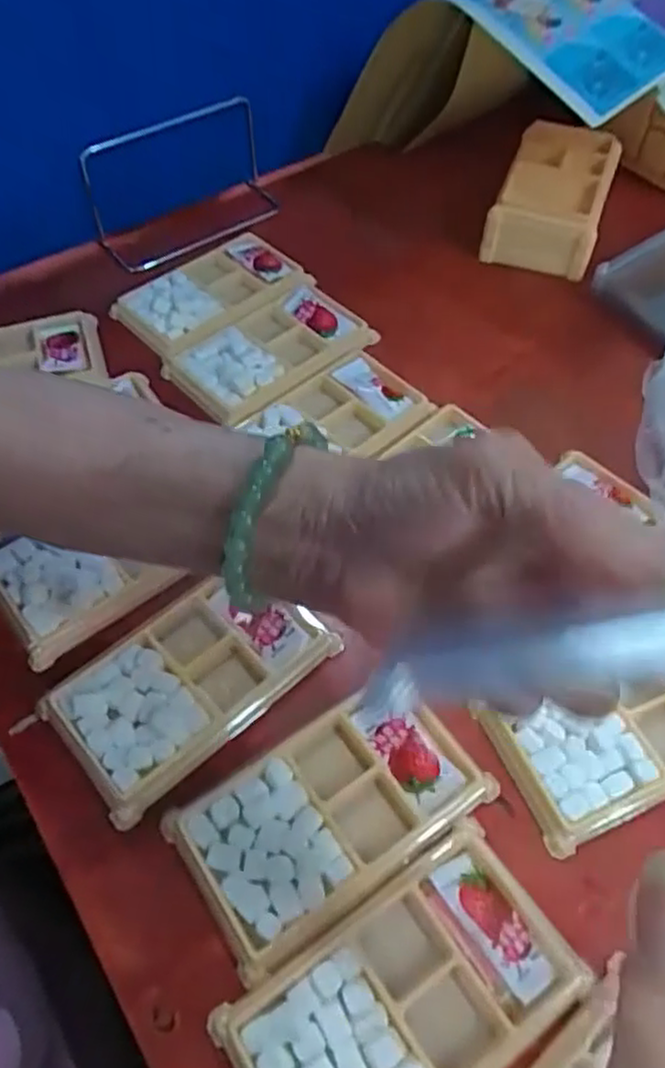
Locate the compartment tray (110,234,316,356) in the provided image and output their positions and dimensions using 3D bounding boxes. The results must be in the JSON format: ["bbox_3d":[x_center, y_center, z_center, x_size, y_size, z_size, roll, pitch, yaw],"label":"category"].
[{"bbox_3d":[-0.092,-0.184,0.539,0.130,0.016,0.086,-35,63,-21],"label":"compartment tray"}]

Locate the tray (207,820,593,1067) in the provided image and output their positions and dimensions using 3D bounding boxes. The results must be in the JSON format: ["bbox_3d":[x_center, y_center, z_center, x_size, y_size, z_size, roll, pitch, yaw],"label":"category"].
[{"bbox_3d":[0.028,0.186,0.282,0.134,0.012,0.075,-30,61,-18],"label":"tray"}]

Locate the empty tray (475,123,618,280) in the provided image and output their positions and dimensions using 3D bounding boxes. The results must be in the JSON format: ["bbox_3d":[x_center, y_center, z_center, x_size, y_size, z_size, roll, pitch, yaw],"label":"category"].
[{"bbox_3d":[0.182,-0.277,0.578,0.080,0.050,0.143,20,59,13],"label":"empty tray"}]

